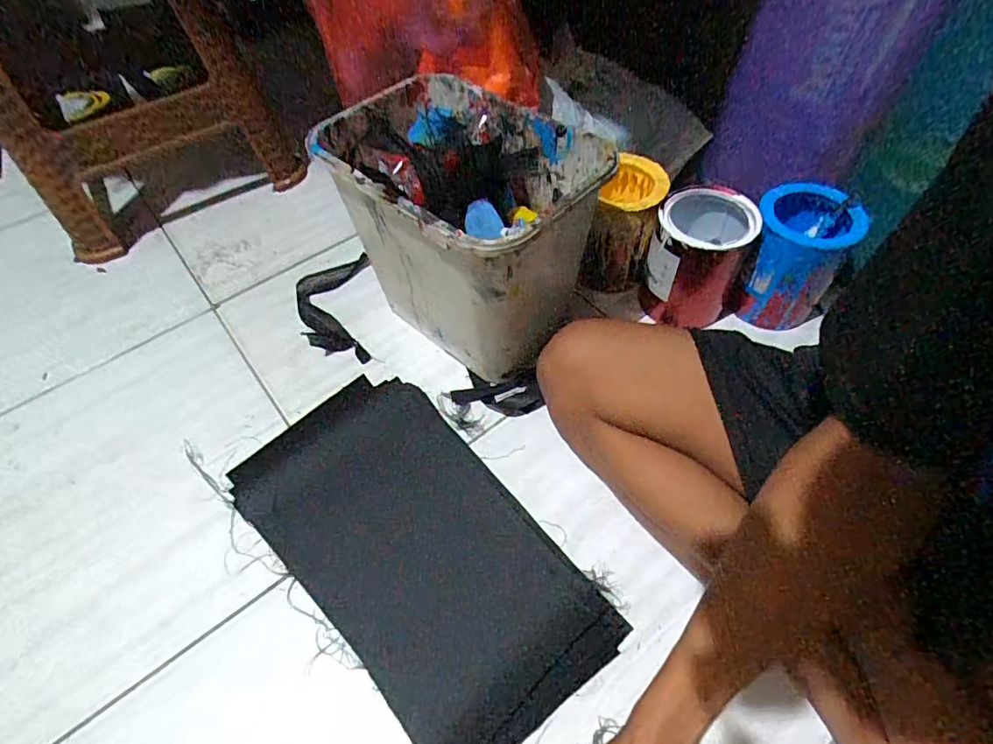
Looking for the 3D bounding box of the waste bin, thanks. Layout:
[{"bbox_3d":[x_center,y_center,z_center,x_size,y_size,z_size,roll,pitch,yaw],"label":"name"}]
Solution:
[{"bbox_3d":[-0.030,-0.145,0.581,0.204,0.243,0.267,-40,62,-22],"label":"waste bin"}]

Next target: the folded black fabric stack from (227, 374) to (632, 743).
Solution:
[{"bbox_3d":[-0.077,0.168,0.498,0.216,0.034,0.370,-36,62,-22],"label":"folded black fabric stack"}]

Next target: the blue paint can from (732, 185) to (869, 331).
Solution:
[{"bbox_3d":[0.356,-0.137,0.626,0.106,0.140,0.111,0,55,0],"label":"blue paint can"}]

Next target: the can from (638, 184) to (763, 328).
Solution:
[{"bbox_3d":[0.252,-0.137,0.633,0.129,0.140,0.103,2,55,1],"label":"can"}]

